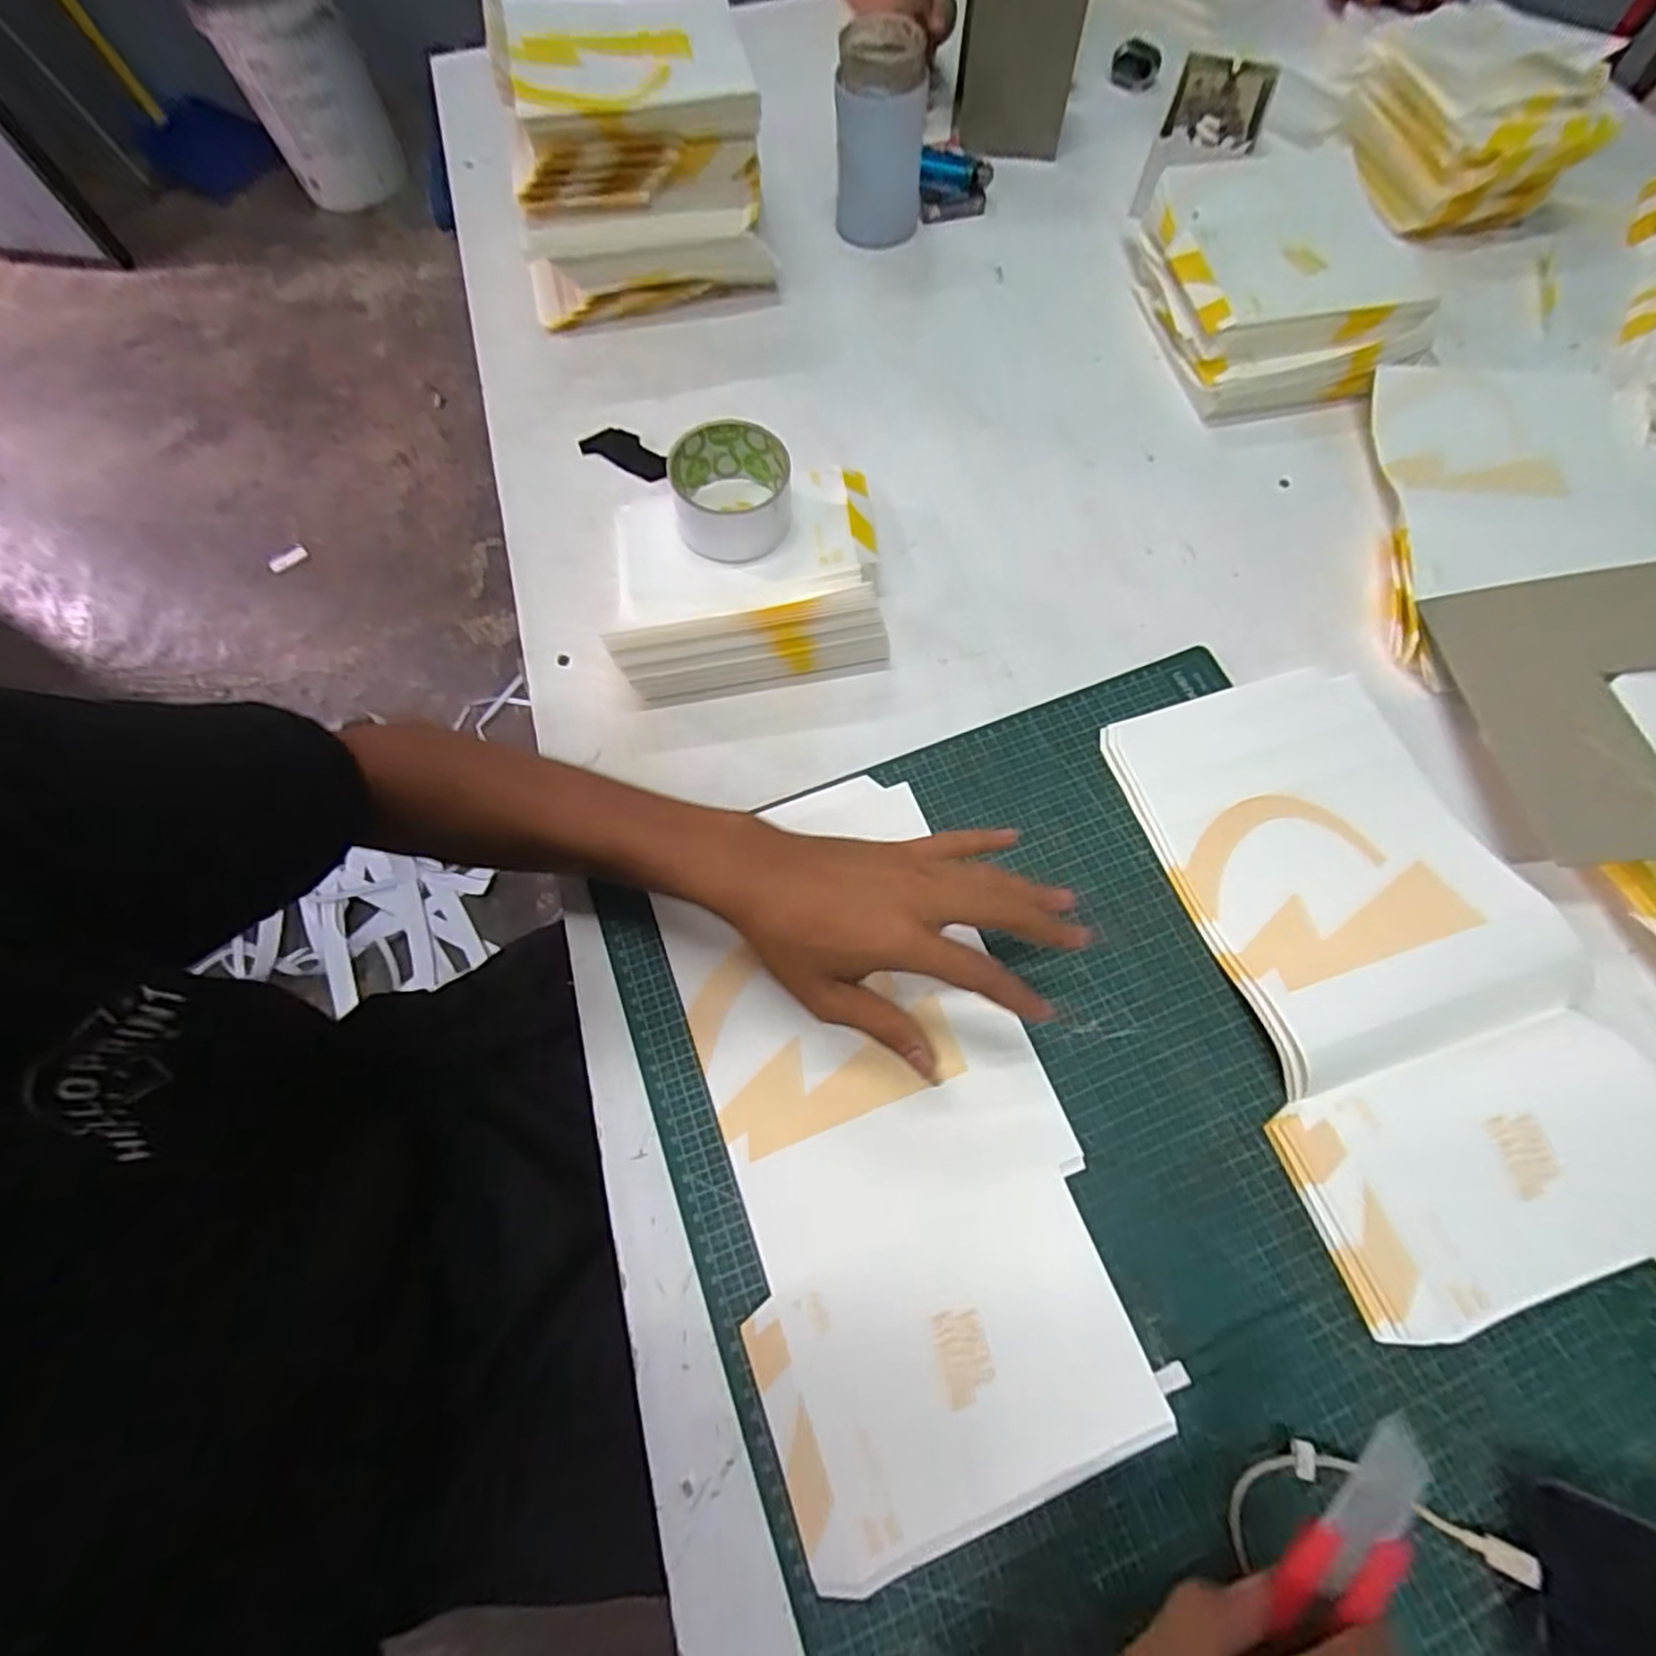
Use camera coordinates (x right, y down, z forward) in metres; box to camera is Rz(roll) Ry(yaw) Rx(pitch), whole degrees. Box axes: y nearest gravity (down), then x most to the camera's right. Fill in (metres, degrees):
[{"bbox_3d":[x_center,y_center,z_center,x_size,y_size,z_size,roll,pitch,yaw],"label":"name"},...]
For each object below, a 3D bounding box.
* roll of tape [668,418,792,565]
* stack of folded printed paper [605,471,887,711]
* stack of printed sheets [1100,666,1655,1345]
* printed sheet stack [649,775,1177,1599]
[{"bbox_3d":[-0.068,-0.237,0.499,0.082,0.048,0.084,-6,68,-1],"label":"roll of tape"},{"bbox_3d":[-0.058,-0.187,0.498,0.188,0.059,0.173,-8,68,-2],"label":"stack of folded printed paper"},{"bbox_3d":[0.312,0.063,0.404,0.200,0.024,0.345,-16,69,-5],"label":"stack of printed sheets"},{"bbox_3d":[0.025,0.149,0.387,0.179,0.011,0.365,-16,69,-5],"label":"printed sheet stack"}]

